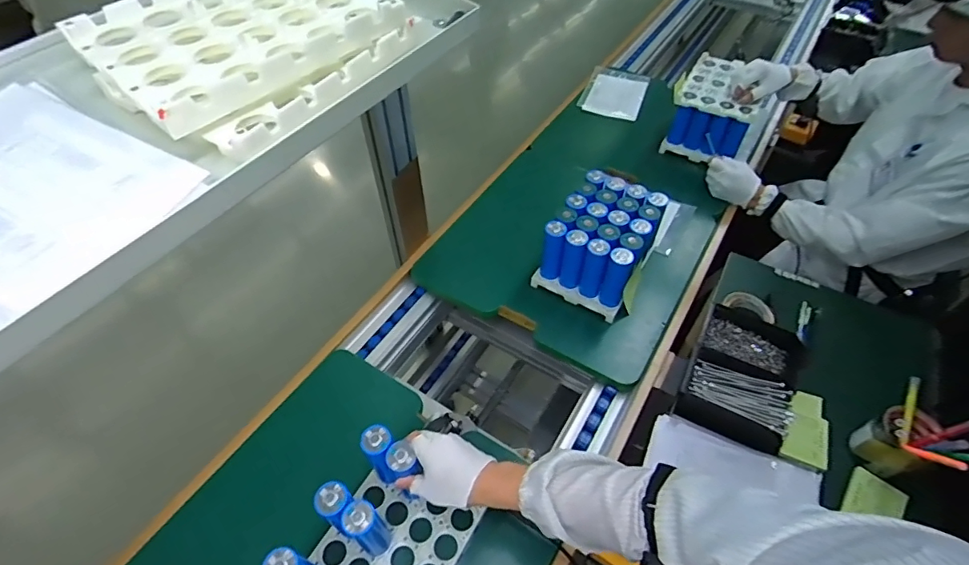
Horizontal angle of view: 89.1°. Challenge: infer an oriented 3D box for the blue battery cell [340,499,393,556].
[{"bbox_3d":[-0.149,0.319,0.635,0.039,0.133,0.039,-1,51,1],"label":"blue battery cell"}]

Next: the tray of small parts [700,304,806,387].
[{"bbox_3d":[0.467,0.117,0.868,0.165,0.054,0.127,30,57,23],"label":"tray of small parts"}]

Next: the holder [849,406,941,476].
[{"bbox_3d":[0.616,0.234,0.736,0.085,0.113,0.074,-29,56,-21],"label":"holder"}]

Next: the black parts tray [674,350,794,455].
[{"bbox_3d":[0.413,0.195,0.823,0.164,0.080,0.119,23,55,19],"label":"black parts tray"}]

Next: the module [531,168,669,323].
[{"bbox_3d":[0.228,-0.071,0.959,0.174,0.161,0.215,27,56,21],"label":"module"}]

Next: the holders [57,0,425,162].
[{"bbox_3d":[-0.208,-0.220,0.442,0.207,0.049,0.245,28,57,22],"label":"holders"}]

